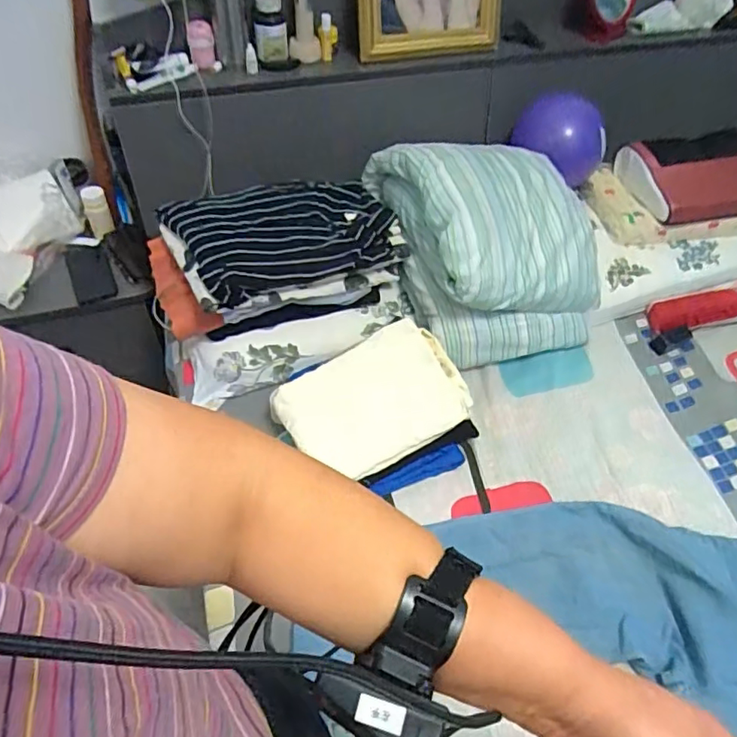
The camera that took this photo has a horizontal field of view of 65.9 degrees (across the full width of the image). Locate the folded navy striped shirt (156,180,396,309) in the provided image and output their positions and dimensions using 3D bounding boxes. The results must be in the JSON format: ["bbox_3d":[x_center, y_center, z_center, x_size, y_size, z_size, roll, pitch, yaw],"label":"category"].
[{"bbox_3d":[-0.152,-0.258,1.043,0.387,0.064,0.244,-22,56,-20],"label":"folded navy striped shirt"}]

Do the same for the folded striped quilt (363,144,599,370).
[{"bbox_3d":[0.241,-0.263,1.151,0.380,0.269,0.430,-12,53,-12],"label":"folded striped quilt"}]

